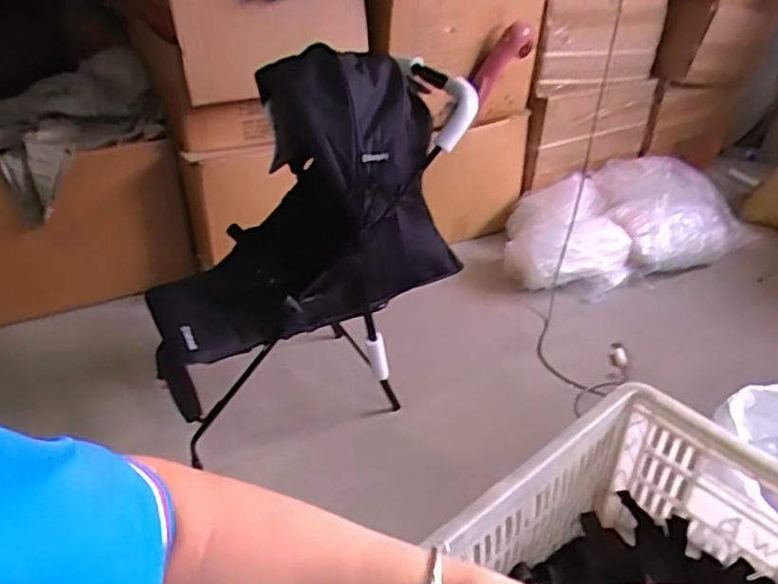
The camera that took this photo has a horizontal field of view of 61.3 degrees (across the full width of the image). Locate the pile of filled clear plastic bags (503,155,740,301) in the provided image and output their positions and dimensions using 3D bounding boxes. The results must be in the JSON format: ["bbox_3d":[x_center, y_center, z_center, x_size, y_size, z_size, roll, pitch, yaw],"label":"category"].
[{"bbox_3d":[0.678,-0.180,1.854,0.794,0.248,0.309,-17,38,-26],"label":"pile of filled clear plastic bags"}]

